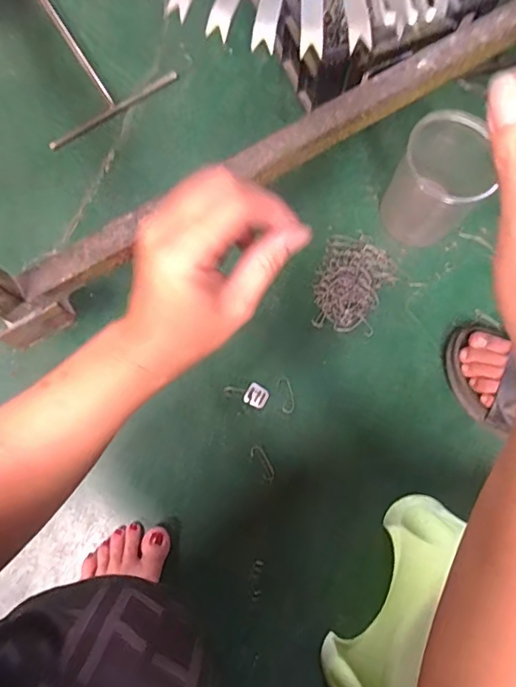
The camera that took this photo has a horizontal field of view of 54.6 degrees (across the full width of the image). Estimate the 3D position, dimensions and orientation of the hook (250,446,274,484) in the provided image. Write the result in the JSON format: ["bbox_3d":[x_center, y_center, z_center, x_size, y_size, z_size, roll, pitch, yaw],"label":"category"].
[{"bbox_3d":[0.007,0.141,0.581,0.016,0.004,0.045,-30,79,-4],"label":"hook"}]

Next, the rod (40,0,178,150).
[{"bbox_3d":[-0.271,-0.419,0.688,0.189,0.028,0.273,-36,80,-5],"label":"rod"}]

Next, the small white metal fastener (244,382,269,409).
[{"bbox_3d":[-0.002,0.063,0.601,0.026,0.004,0.028,27,81,7],"label":"small white metal fastener"}]

